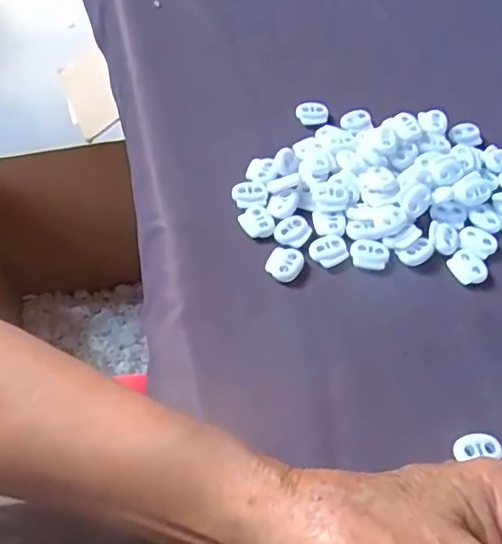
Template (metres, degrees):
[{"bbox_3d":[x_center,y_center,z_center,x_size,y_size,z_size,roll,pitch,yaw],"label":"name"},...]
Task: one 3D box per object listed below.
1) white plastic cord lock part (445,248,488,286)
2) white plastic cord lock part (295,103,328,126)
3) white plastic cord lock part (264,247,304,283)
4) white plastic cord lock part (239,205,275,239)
[{"bbox_3d":[0.126,-0.003,0.334,0.021,0.004,0.021,-25,61,-18],"label":"white plastic cord lock part"},{"bbox_3d":[0.042,-0.110,0.402,0.022,0.010,0.013,11,56,5],"label":"white plastic cord lock part"},{"bbox_3d":[0.019,-0.005,0.331,0.020,0.004,0.022,16,57,8],"label":"white plastic cord lock part"},{"bbox_3d":[0.004,-0.031,0.346,0.019,0.004,0.022,-23,60,-17],"label":"white plastic cord lock part"}]

